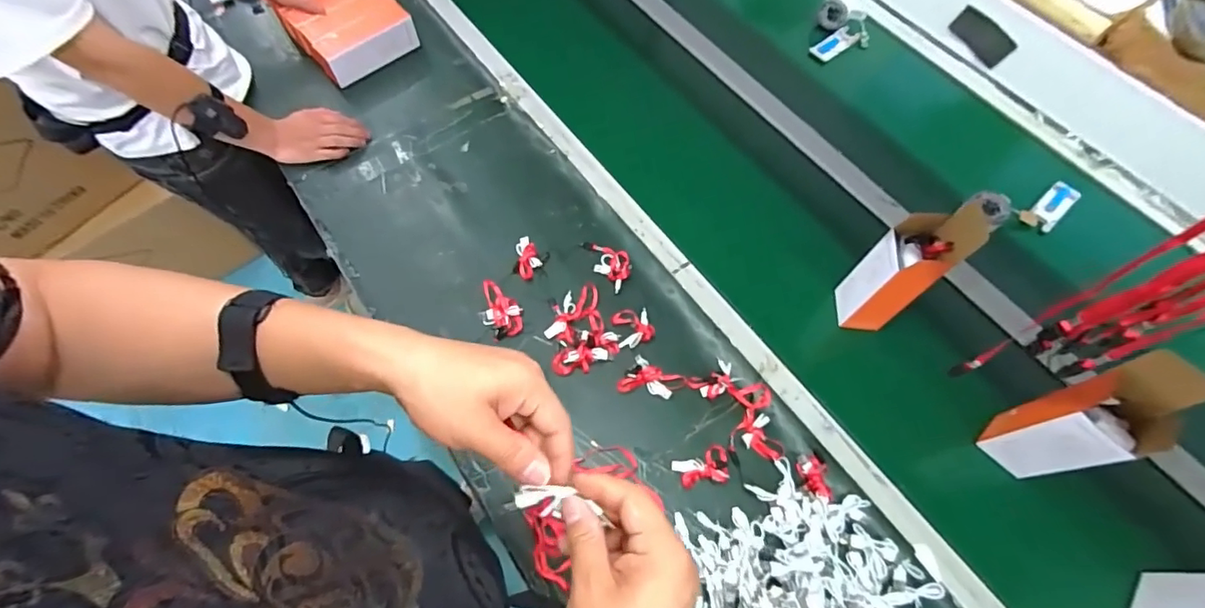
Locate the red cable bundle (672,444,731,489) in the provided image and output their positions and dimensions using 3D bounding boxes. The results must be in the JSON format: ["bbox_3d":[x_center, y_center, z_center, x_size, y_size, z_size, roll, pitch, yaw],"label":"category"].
[{"bbox_3d":[0.129,0.212,0.698,0.070,0.012,0.045,-11,65,-5],"label":"red cable bundle"}]

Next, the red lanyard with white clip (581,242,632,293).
[{"bbox_3d":[0.009,-0.069,0.834,0.055,0.013,0.103,-37,70,-16],"label":"red lanyard with white clip"}]

